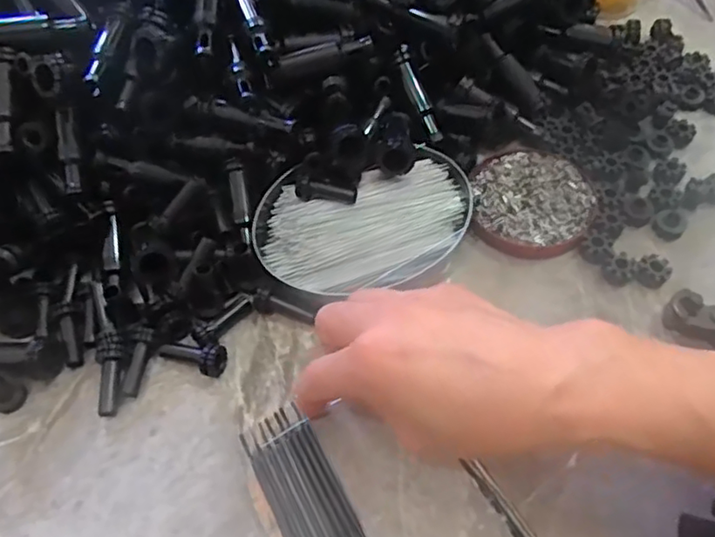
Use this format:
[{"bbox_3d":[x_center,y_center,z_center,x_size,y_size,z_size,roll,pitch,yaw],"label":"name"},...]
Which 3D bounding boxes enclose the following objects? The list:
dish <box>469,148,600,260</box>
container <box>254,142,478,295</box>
[{"bbox_3d":[0.114,-0.044,0.394,0.075,0.013,0.080,-1,57,2],"label":"dish"},{"bbox_3d":[0.006,-0.028,0.383,0.133,0.025,0.106,-25,60,-13],"label":"container"}]

